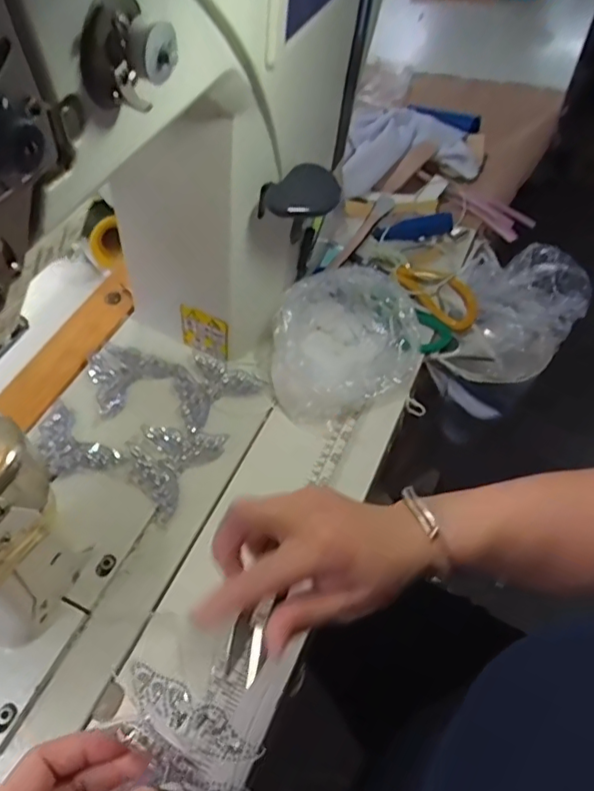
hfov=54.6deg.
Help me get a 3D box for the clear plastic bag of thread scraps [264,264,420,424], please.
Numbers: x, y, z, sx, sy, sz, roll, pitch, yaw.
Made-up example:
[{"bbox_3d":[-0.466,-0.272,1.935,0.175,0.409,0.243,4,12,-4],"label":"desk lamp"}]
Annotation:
[{"bbox_3d":[0.043,-0.050,0.534,0.127,0.090,0.129,23,56,18],"label":"clear plastic bag of thread scraps"}]

